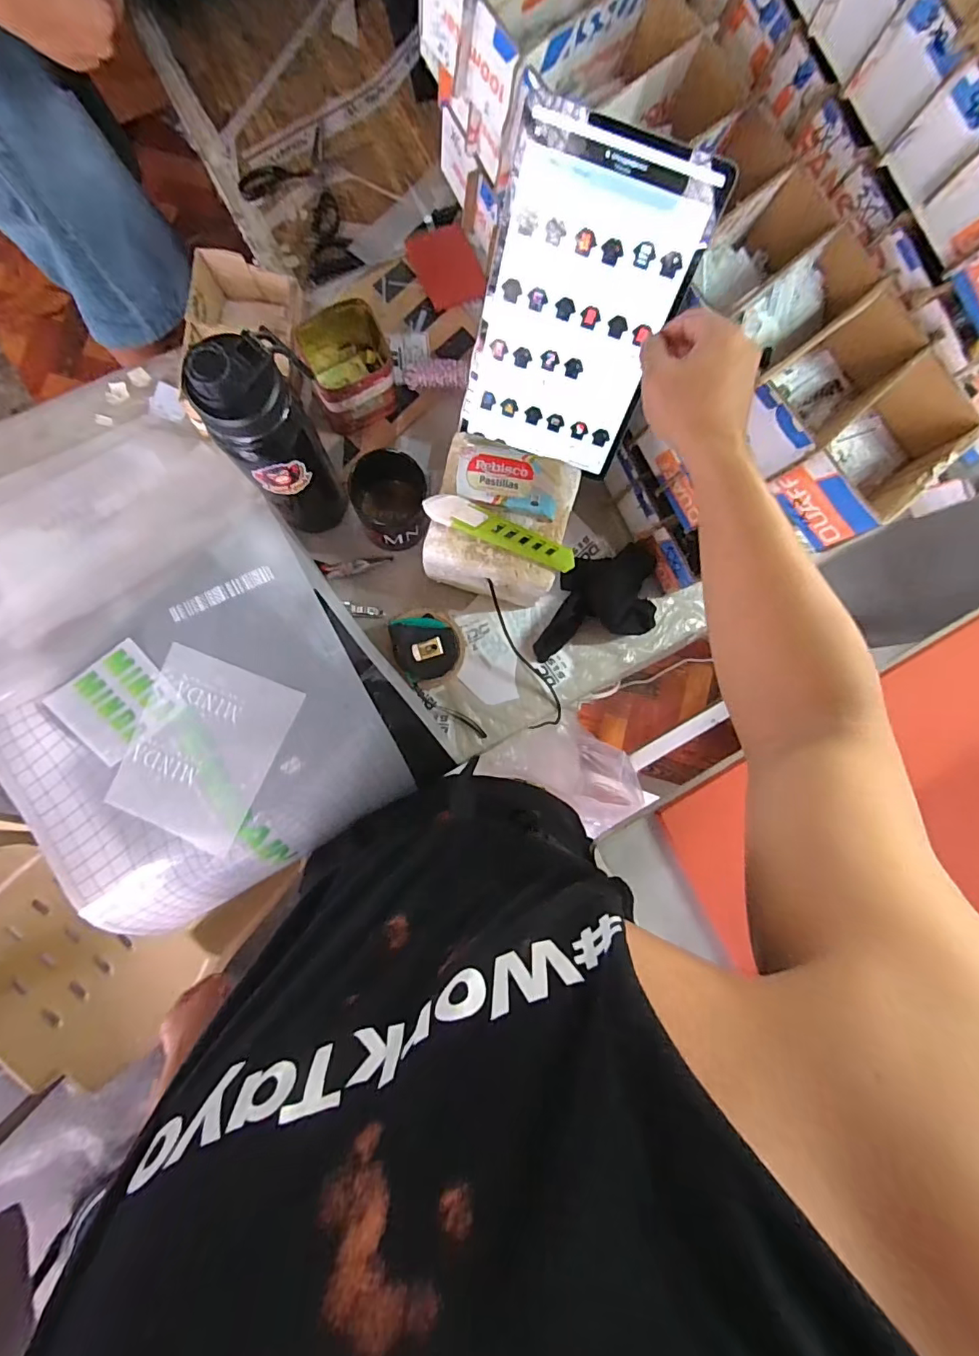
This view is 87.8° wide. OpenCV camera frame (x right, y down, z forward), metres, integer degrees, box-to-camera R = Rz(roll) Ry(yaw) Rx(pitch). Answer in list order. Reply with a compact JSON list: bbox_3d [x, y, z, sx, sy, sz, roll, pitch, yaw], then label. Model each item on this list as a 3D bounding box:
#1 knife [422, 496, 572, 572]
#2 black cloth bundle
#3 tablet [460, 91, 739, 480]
[{"bbox_3d":[0.012,-0.147,0.511,0.158,0.015,0.028,20,84,-5],"label":"knife"},{"bbox_3d":[0.132,-0.094,0.615,0.164,0.059,0.102,-14,88,-8],"label":"black cloth bundle"},{"bbox_3d":[0.075,-0.319,0.453,0.159,0.240,0.010,17,48,-4],"label":"tablet"}]

